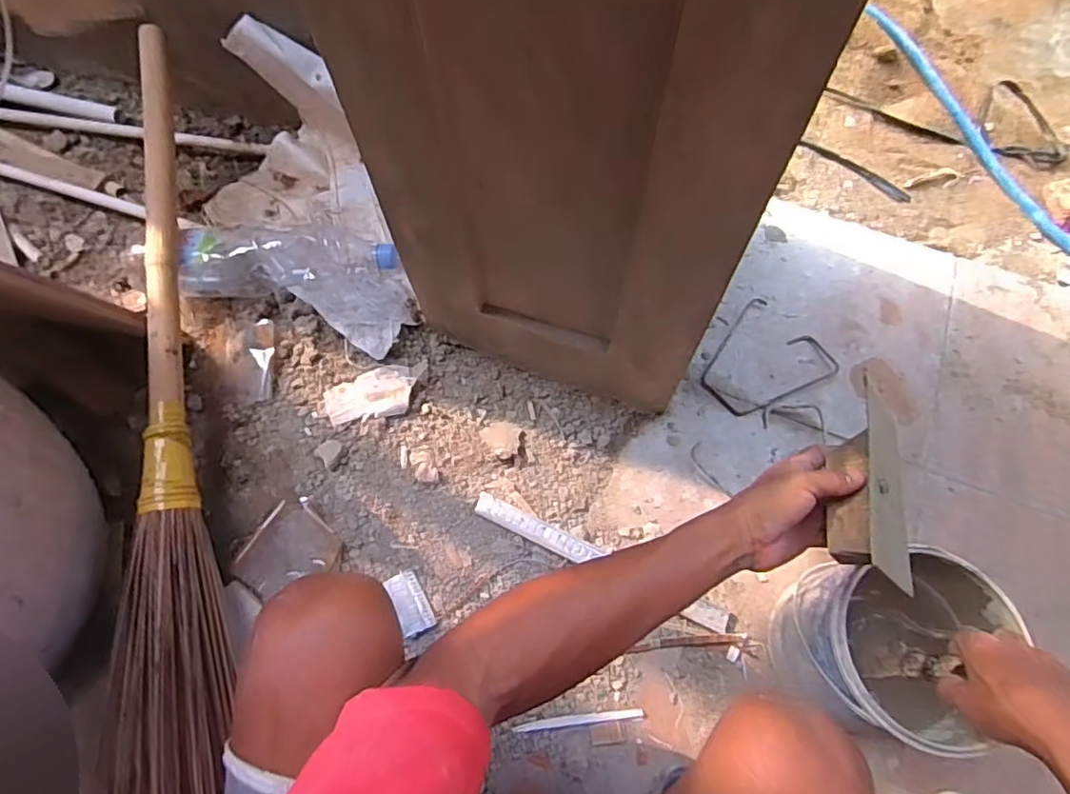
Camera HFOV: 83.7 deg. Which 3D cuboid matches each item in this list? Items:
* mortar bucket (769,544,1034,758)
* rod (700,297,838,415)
[{"bbox_3d":[0.358,0.252,0.622,0.157,0.189,0.175,24,69,10],"label":"mortar bucket"},{"bbox_3d":[0.330,-0.044,0.861,0.156,0.012,0.180,42,73,16],"label":"rod"}]

